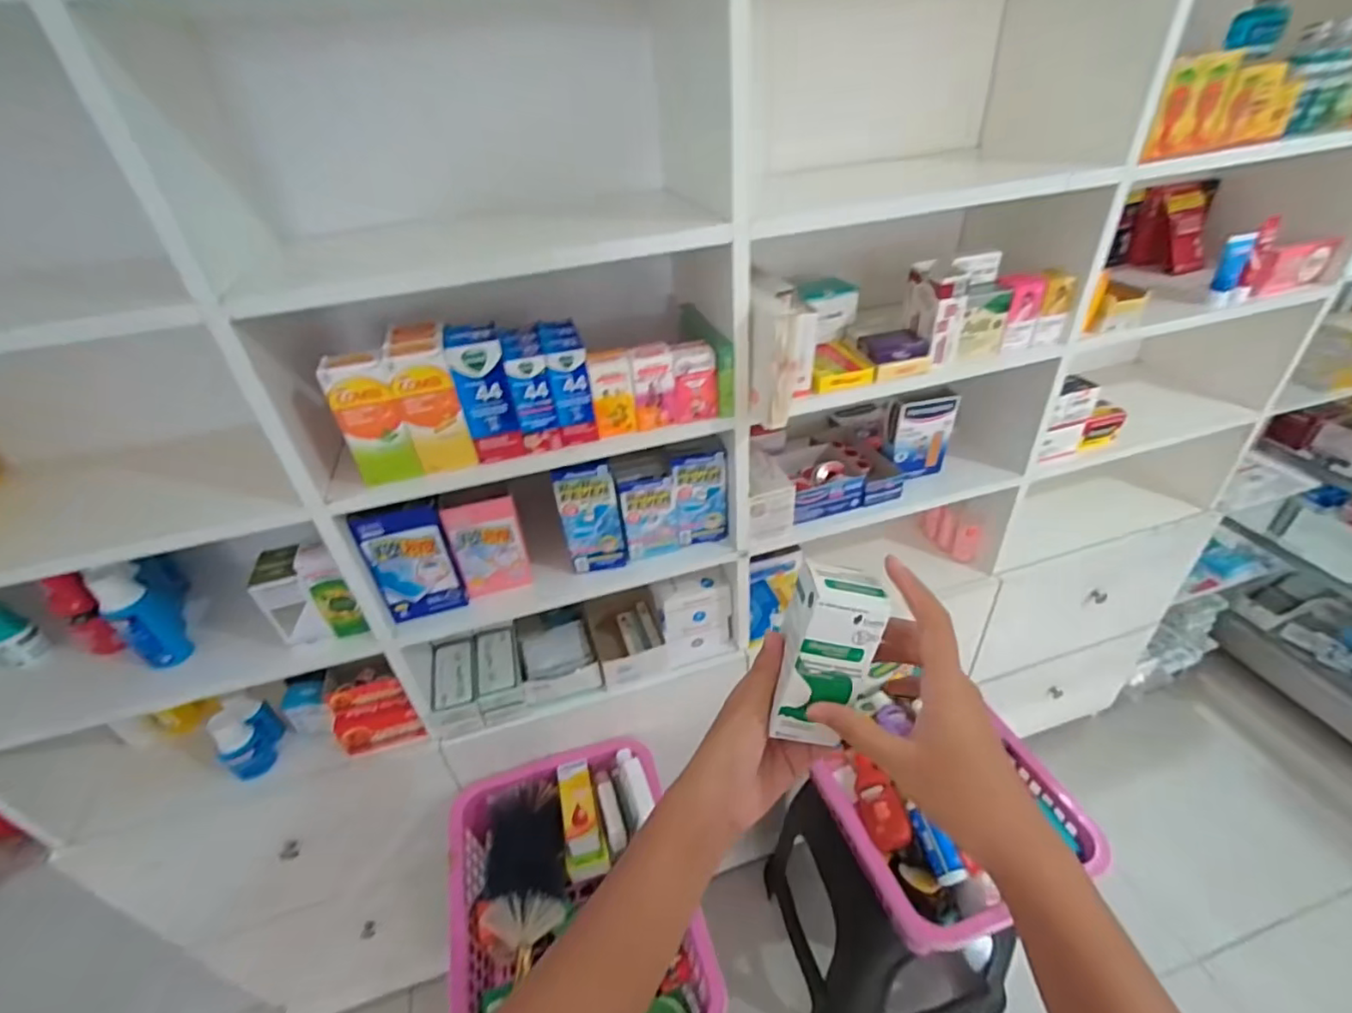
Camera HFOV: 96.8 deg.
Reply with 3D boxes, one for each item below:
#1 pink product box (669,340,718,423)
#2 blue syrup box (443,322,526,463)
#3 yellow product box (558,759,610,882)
[{"bbox_3d":[0.022,-0.146,0.710,0.052,0.088,0.031,-7,36,-3],"label":"pink product box"},{"bbox_3d":[-0.210,-0.124,0.663,0.053,0.139,0.052,-15,37,-13],"label":"blue syrup box"},{"bbox_3d":[-0.141,0.464,0.889,0.054,0.039,0.170,-13,37,-11],"label":"yellow product box"}]

